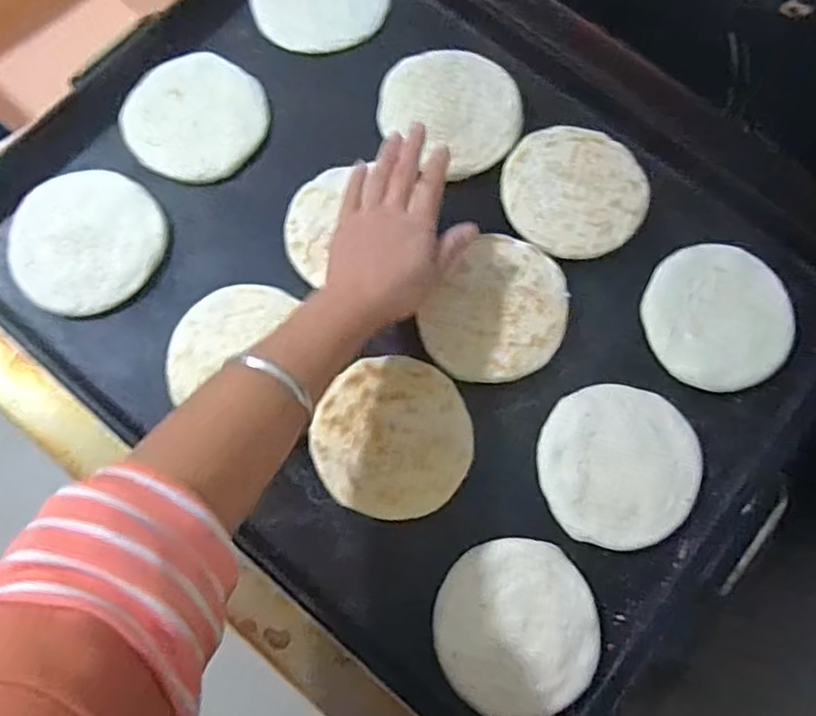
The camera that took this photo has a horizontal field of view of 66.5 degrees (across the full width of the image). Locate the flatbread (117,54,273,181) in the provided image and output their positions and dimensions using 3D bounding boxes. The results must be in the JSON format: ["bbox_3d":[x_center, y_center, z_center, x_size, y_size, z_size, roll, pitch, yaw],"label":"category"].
[{"bbox_3d":[-0.193,-0.220,0.569,0.119,0.018,0.122,0,77,-1],"label":"flatbread"}]

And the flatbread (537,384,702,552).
[{"bbox_3d":[0.171,0.086,0.501,0.125,0.011,0.125,10,77,1],"label":"flatbread"}]

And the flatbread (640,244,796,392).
[{"bbox_3d":[0.267,-0.038,0.531,0.118,0.007,0.125,-11,77,-4],"label":"flatbread"}]

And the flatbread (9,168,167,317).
[{"bbox_3d":[-0.283,-0.105,0.536,0.130,0.011,0.126,0,77,-1],"label":"flatbread"}]

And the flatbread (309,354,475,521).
[{"bbox_3d":[-0.010,0.063,0.498,0.121,0.009,0.124,0,77,-1],"label":"flatbread"}]

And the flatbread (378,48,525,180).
[{"bbox_3d":[0.042,-0.228,0.565,0.121,0.011,0.124,0,77,-1],"label":"flatbread"}]

